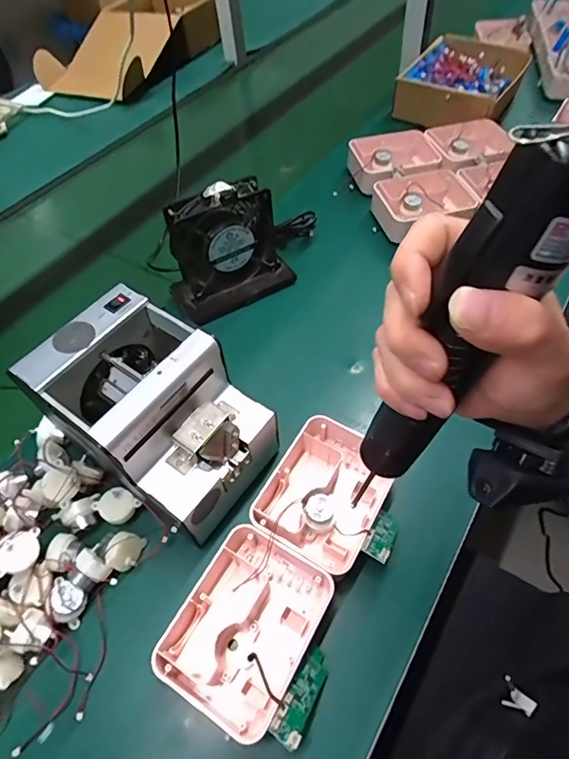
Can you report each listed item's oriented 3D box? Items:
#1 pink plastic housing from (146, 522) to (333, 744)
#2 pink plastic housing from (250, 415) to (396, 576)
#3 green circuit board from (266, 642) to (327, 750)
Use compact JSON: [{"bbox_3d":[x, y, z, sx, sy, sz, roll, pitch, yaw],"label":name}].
[{"bbox_3d":[-0.031,0.198,0.364,0.100,0.036,0.129,23,59,19],"label":"pink plastic housing"},{"bbox_3d":[0.040,0.103,0.427,0.104,0.040,0.132,22,58,19],"label":"pink plastic housing"},{"bbox_3d":[0.015,0.236,0.337,0.024,0.007,0.070,45,38,9],"label":"green circuit board"}]

